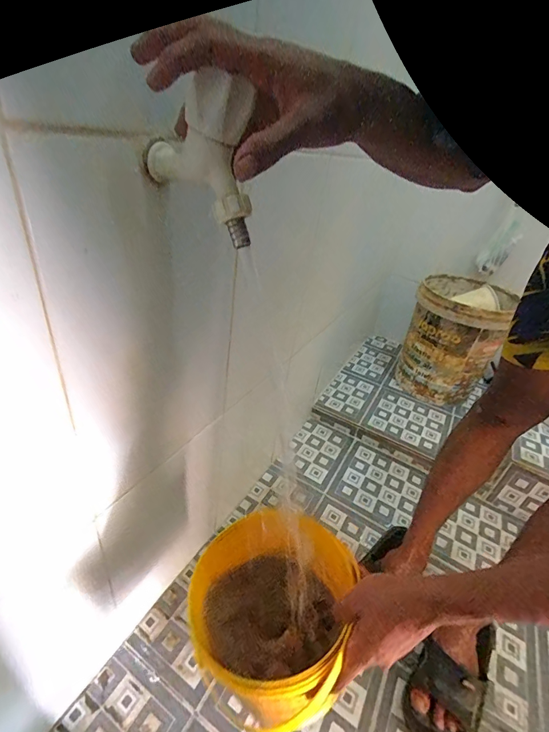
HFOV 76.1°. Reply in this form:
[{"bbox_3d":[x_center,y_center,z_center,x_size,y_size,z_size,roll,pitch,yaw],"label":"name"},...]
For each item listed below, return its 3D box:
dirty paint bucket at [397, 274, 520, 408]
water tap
[{"bbox_3d":[0.601,-0.089,1.205,0.273,0.374,0.299,7,34,-5],"label":"dirty paint bucket"},{"bbox_3d":[-0.057,-0.160,0.275,0.039,0.101,0.088,-25,45,-39],"label":"water tap"}]

